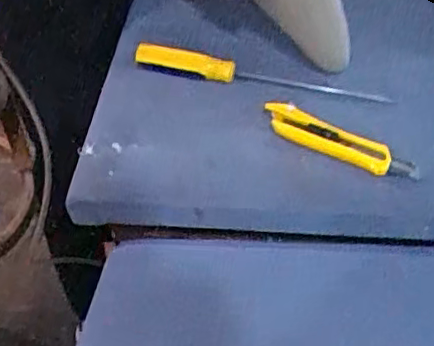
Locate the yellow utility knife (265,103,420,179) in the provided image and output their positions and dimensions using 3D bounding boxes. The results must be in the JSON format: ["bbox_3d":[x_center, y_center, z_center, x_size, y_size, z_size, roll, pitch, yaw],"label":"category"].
[{"bbox_3d":[0.114,-0.029,0.609,0.154,0.024,0.031,22,52,22],"label":"yellow utility knife"}]

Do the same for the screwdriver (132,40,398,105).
[{"bbox_3d":[0.043,-0.108,0.677,0.274,0.036,0.023,9,48,11],"label":"screwdriver"}]

